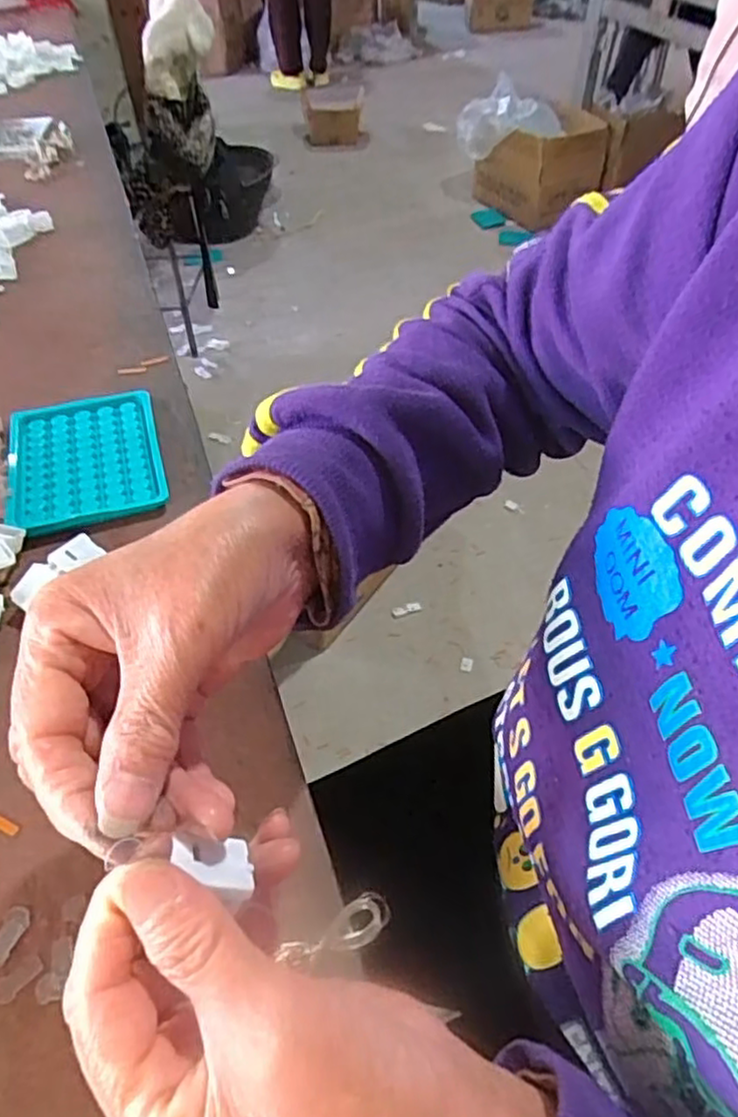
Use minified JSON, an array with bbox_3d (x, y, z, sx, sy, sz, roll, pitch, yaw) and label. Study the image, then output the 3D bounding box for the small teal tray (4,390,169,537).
[{"bbox_3d":[-0.189,-0.069,0.462,0.096,0.008,0.132,-16,49,-13],"label":"small teal tray"}]

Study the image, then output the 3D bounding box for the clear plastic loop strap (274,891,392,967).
[{"bbox_3d":[-0.010,0.120,0.221,0.036,0.004,0.013,-26,63,-14],"label":"clear plastic loop strap"}]

